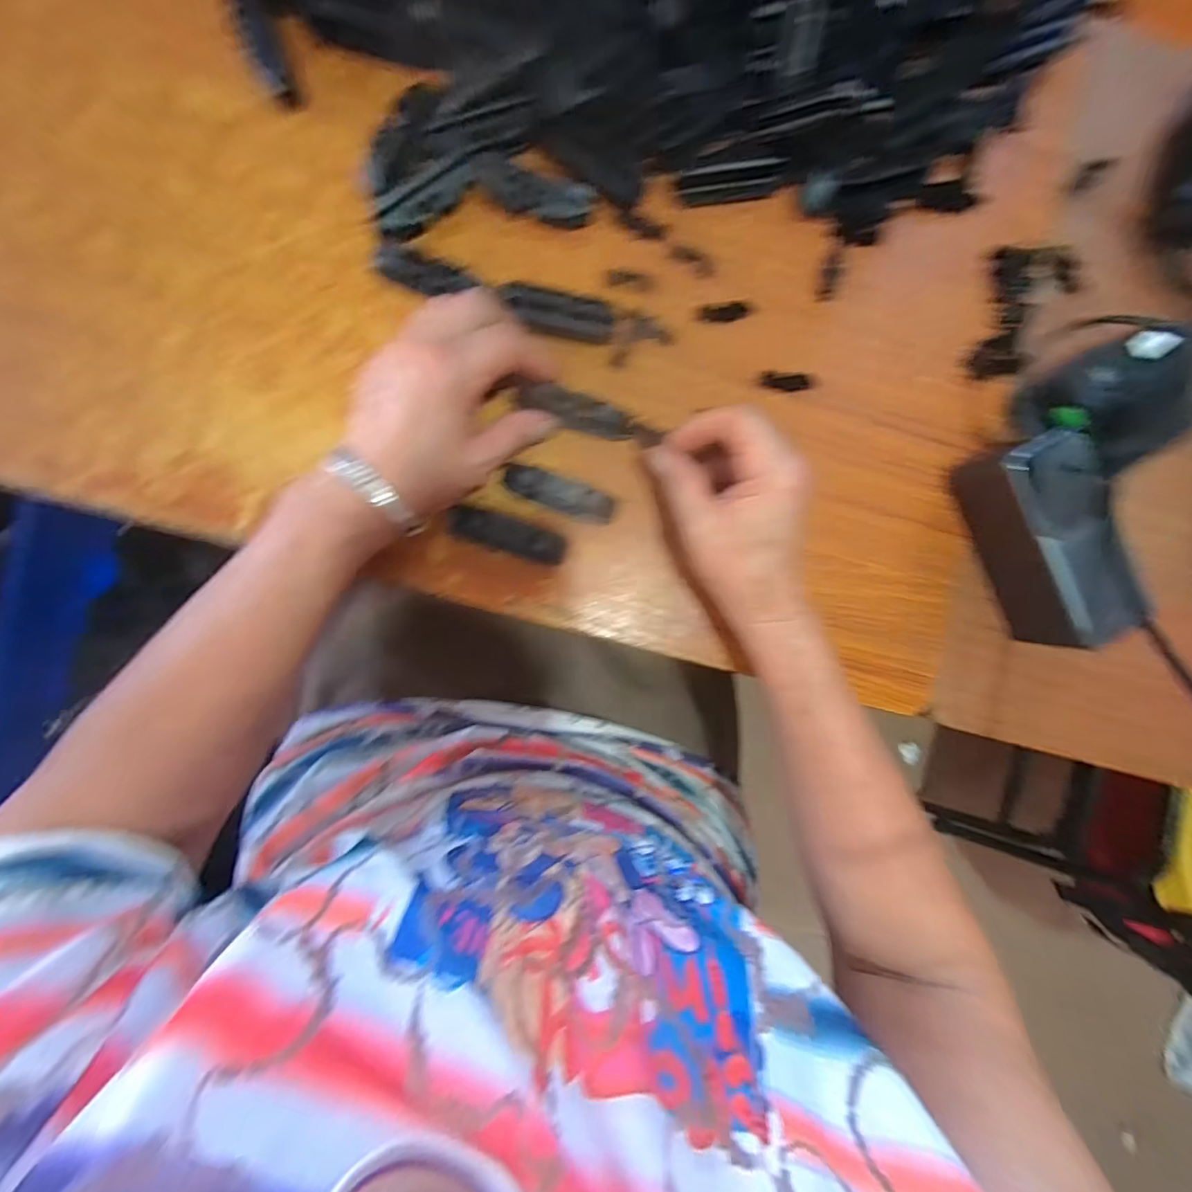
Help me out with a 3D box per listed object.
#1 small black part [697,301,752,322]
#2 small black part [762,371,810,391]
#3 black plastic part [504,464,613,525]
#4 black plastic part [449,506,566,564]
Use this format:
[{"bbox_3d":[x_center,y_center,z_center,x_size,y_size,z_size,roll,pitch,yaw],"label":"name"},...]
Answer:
[{"bbox_3d":[0.082,-0.181,0.325,0.033,0.004,0.011,-9,92,-5],"label":"small black part"},{"bbox_3d":[0.124,-0.140,0.331,0.031,0.004,0.012,0,92,-5],"label":"small black part"},{"bbox_3d":[-0.023,-0.062,0.312,0.068,0.019,0.019,19,90,-5],"label":"black plastic part"},{"bbox_3d":[-0.054,-0.037,0.312,0.070,0.019,0.019,17,90,-5],"label":"black plastic part"}]

